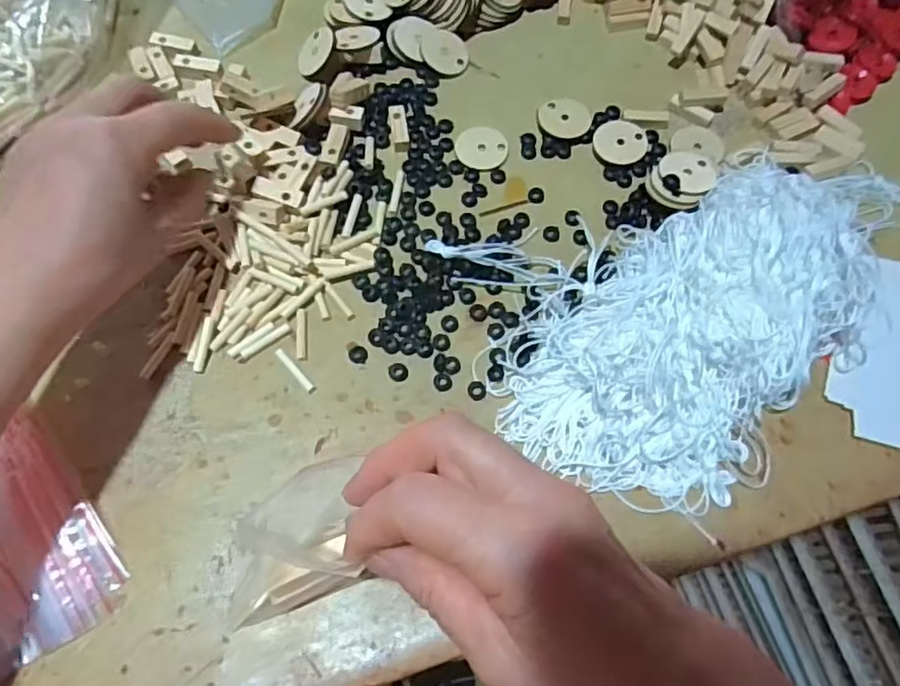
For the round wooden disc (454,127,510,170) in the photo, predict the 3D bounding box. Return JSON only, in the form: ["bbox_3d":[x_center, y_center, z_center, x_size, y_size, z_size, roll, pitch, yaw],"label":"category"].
[{"bbox_3d":[0.021,-0.127,0.410,0.033,0.004,0.033,0,66,-1],"label":"round wooden disc"}]

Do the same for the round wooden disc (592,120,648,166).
[{"bbox_3d":[0.110,-0.131,0.408,0.034,0.007,0.030,15,67,5],"label":"round wooden disc"}]

